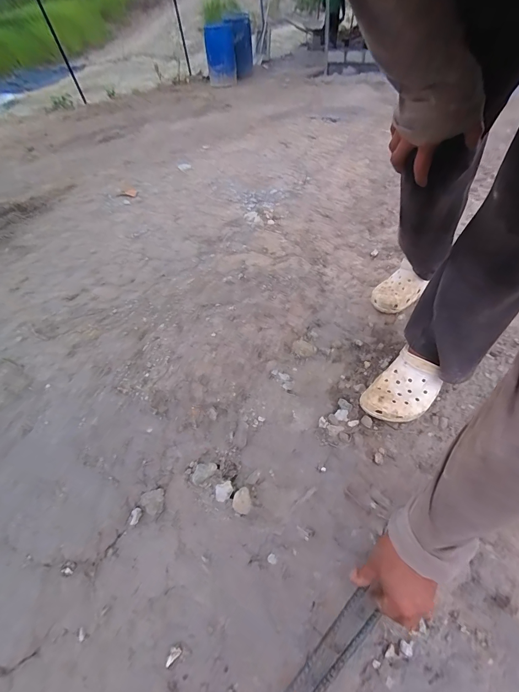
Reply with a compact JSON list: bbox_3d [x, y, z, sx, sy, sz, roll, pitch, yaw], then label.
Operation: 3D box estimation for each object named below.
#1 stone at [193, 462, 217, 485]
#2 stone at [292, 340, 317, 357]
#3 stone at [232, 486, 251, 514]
[{"bbox_3d":[-0.109,0.243,0.624,0.050,0.024,0.026,-35,56,-17],"label":"stone"},{"bbox_3d":[0.114,0.007,0.824,0.060,0.027,0.034,9,55,16],"label":"stone"},{"bbox_3d":[-0.034,0.281,0.587,0.033,0.023,0.047,-14,52,-2],"label":"stone"}]

